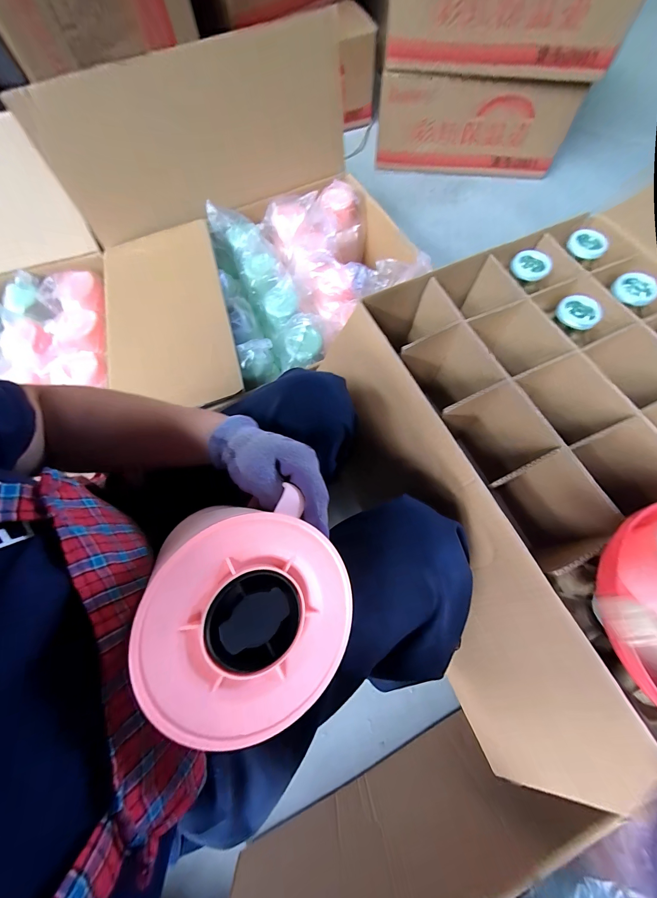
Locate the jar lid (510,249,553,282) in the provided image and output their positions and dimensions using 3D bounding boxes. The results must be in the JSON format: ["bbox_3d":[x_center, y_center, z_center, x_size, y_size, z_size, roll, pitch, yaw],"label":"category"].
[{"bbox_3d":[0.333,-0.302,0.511,0.058,0.011,0.050,41,105,6],"label":"jar lid"}]

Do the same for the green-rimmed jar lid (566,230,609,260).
[{"bbox_3d":[0.437,-0.348,0.526,0.060,0.012,0.053,18,95,10],"label":"green-rimmed jar lid"}]

